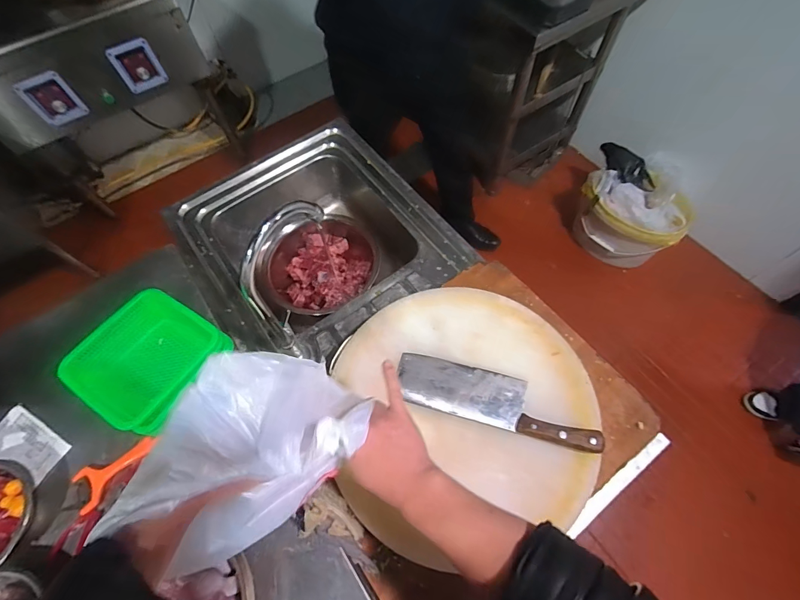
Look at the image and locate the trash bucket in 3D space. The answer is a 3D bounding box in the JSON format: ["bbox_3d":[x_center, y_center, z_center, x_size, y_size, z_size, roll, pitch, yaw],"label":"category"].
[{"bbox_3d":[0.905,-0.319,1.539,0.322,0.323,0.307,-1,64,2],"label":"trash bucket"}]

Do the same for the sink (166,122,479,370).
[{"bbox_3d":[-0.191,-0.125,0.874,0.491,0.208,0.540,-34,67,-13],"label":"sink"}]

